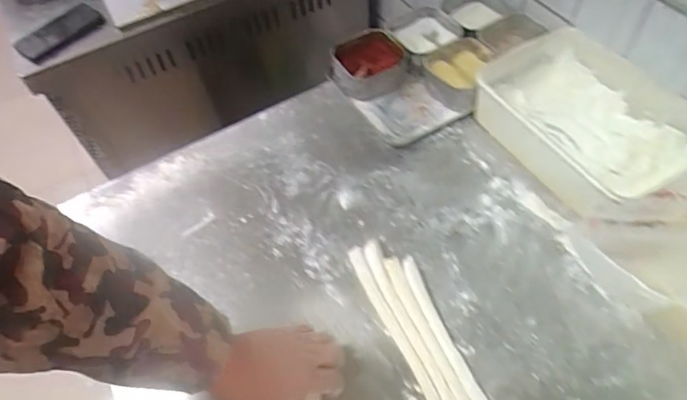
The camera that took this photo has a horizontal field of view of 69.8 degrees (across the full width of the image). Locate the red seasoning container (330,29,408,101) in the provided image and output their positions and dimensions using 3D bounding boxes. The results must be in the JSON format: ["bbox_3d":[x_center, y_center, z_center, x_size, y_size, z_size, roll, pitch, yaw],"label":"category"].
[{"bbox_3d":[0.038,-0.204,0.755,0.110,0.051,0.105,-14,57,-4],"label":"red seasoning container"}]

